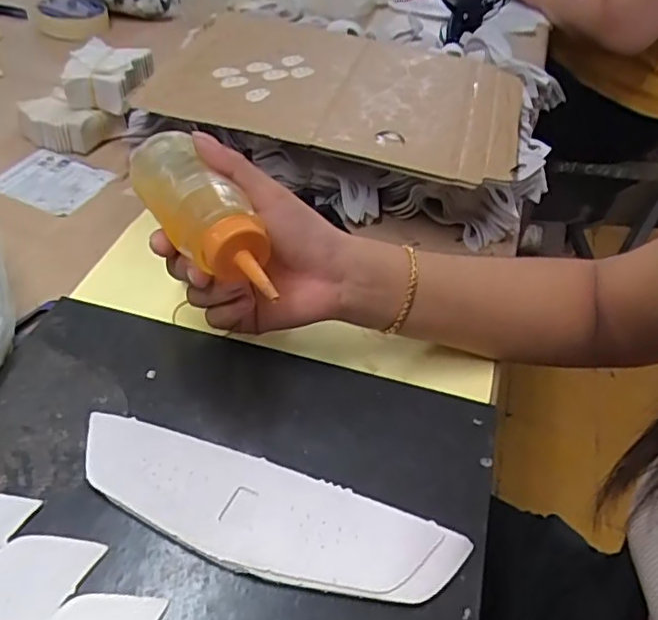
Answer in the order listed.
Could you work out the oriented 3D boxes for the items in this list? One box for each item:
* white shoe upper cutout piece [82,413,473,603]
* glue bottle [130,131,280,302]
[{"bbox_3d":[-0.038,0.107,0.323,0.210,0.009,0.060,17,46,12],"label":"white shoe upper cutout piece"},{"bbox_3d":[-0.075,-0.060,0.341,0.038,0.035,0.139,-25,53,-27],"label":"glue bottle"}]

